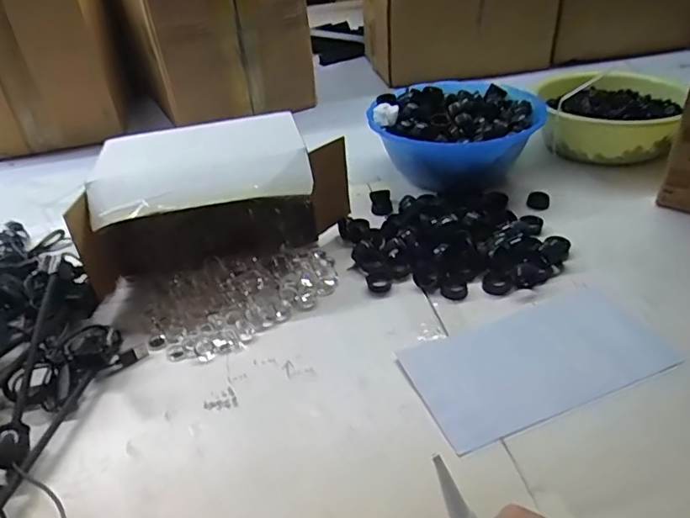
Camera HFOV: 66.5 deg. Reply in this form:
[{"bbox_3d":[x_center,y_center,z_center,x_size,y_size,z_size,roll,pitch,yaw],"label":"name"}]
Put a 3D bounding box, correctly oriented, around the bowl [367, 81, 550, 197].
[{"bbox_3d":[0.158,-0.179,0.771,0.219,0.102,0.209,-3,36,2],"label":"bowl"}]

